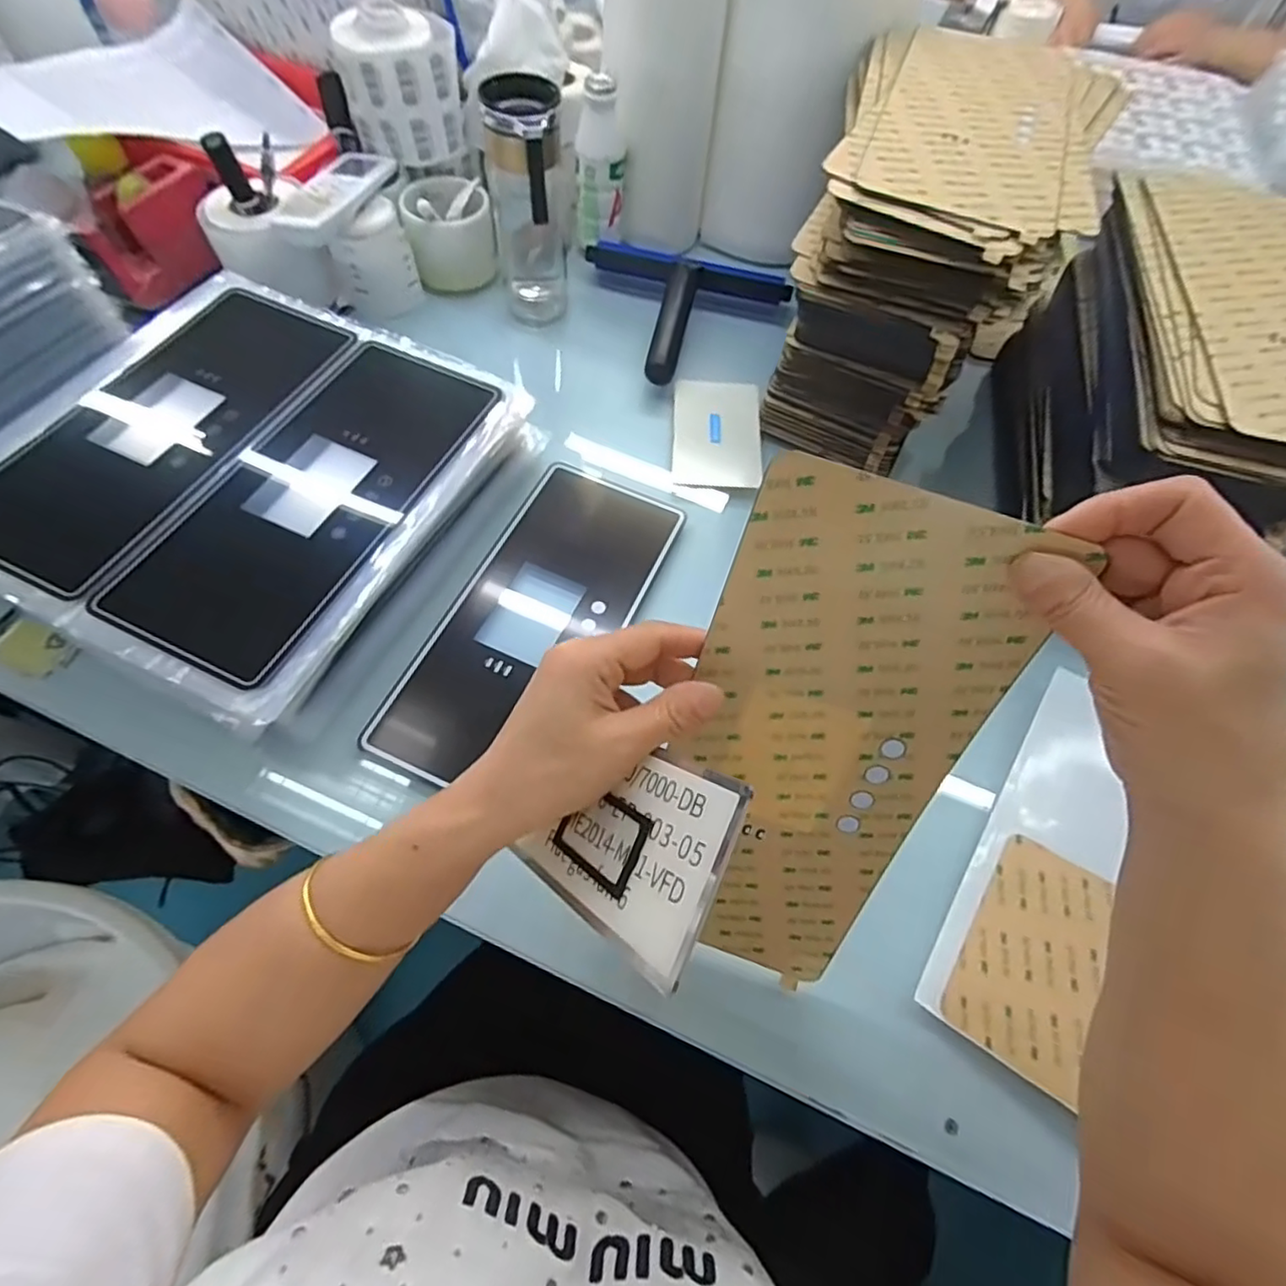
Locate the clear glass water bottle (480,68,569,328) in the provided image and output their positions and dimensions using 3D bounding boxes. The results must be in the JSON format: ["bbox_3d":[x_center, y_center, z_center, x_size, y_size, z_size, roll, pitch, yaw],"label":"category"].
[{"bbox_3d":[-0.104,-0.388,0.581,0.066,0.184,0.062,-3,63,-5],"label":"clear glass water bottle"}]

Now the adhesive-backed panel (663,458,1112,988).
[{"bbox_3d":[0.079,0.061,0.309,0.126,0.280,0.011,17,32,2],"label":"adhesive-backed panel"}]

